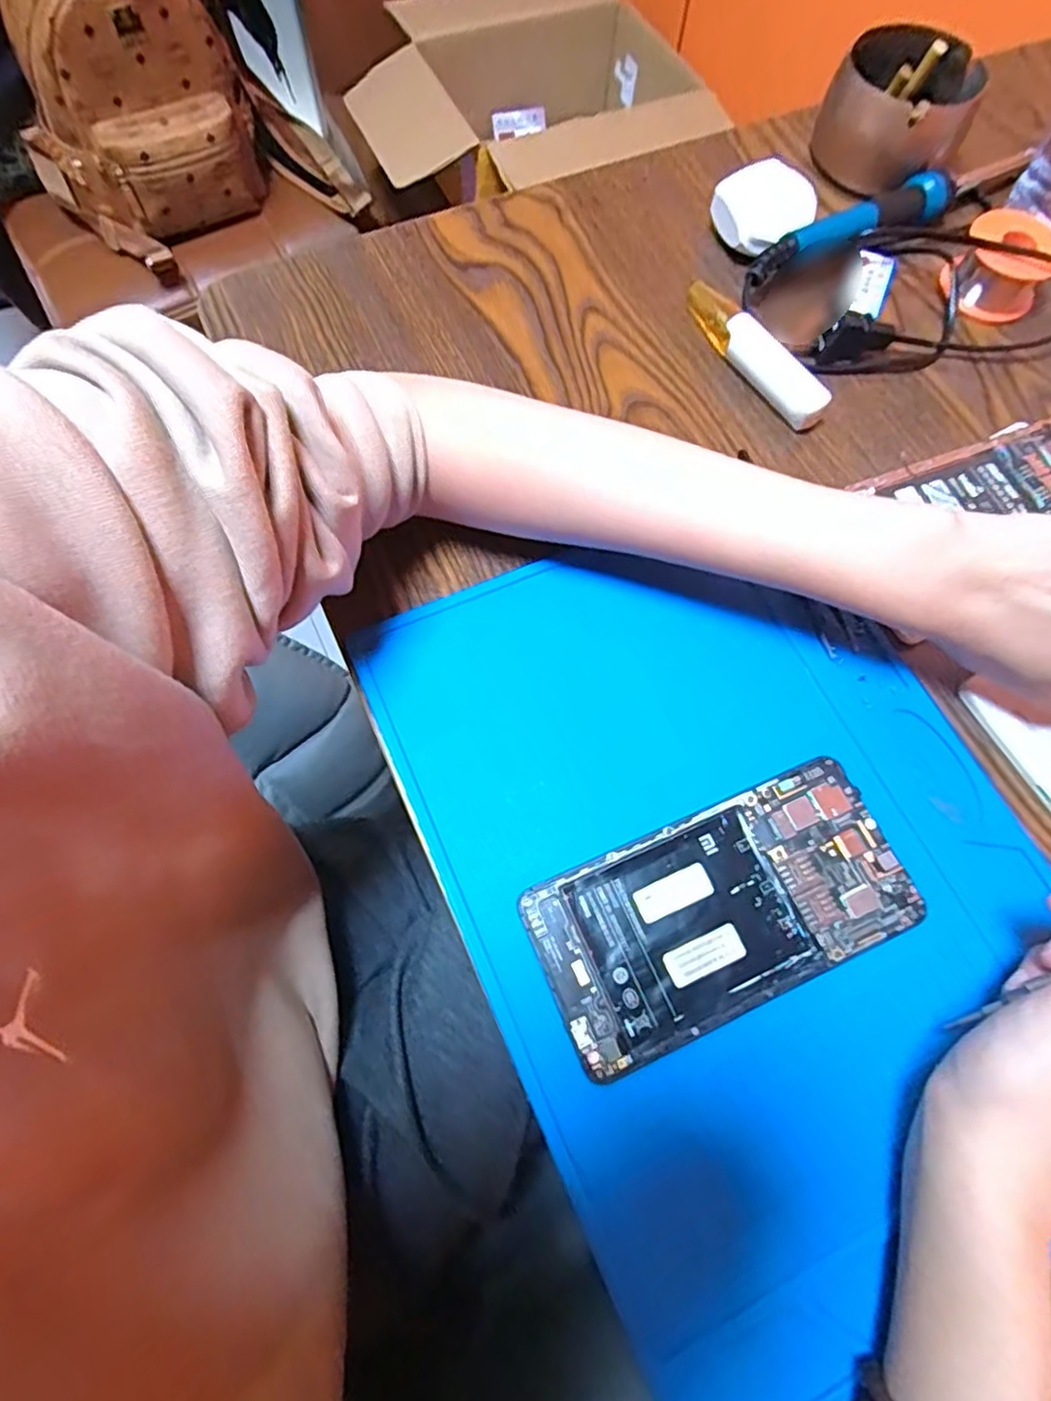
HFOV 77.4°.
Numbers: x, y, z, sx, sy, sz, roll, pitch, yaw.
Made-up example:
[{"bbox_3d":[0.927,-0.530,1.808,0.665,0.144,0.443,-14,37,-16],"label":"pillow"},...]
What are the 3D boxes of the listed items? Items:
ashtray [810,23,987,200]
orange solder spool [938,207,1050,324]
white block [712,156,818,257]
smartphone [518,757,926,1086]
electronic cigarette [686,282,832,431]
[{"bbox_3d":[0.229,-0.364,0.407,0.083,0.052,0.077,1,70,-2],"label":"ashtray"},{"bbox_3d":[0.277,-0.252,0.374,0.049,0.035,0.051,1,70,-2],"label":"orange solder spool"},{"bbox_3d":[0.138,-0.285,0.385,0.055,0.029,0.053,26,71,8],"label":"white block"},{"bbox_3d":[0.077,0.082,0.260,0.145,0.009,0.072,-22,72,-10],"label":"smartphone"},{"bbox_3d":[0.121,-0.187,0.353,0.019,0.023,0.101,-31,74,-12],"label":"electronic cigarette"}]

